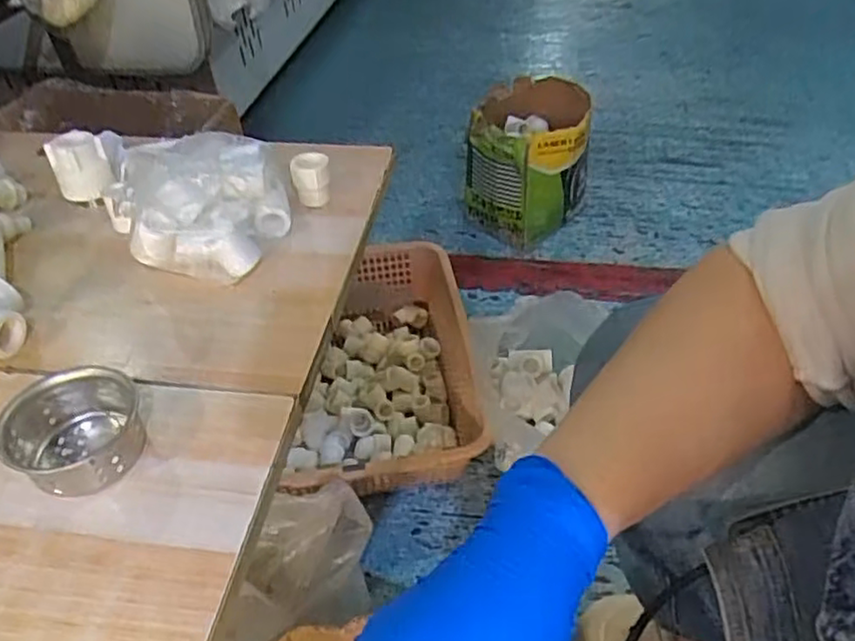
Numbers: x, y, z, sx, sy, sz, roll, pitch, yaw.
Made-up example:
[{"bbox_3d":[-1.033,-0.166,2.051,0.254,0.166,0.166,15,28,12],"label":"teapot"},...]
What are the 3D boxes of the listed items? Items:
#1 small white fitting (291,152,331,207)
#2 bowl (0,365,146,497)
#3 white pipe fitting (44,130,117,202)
[{"bbox_3d":[-0.105,-0.128,0.614,0.033,0.035,0.033,-11,44,-8],"label":"small white fitting"},{"bbox_3d":[-0.209,0.063,0.398,0.069,0.043,0.067,-2,43,2],"label":"bowl"},{"bbox_3d":[-0.305,-0.133,0.596,0.048,0.047,0.053,-20,46,-17],"label":"white pipe fitting"}]

